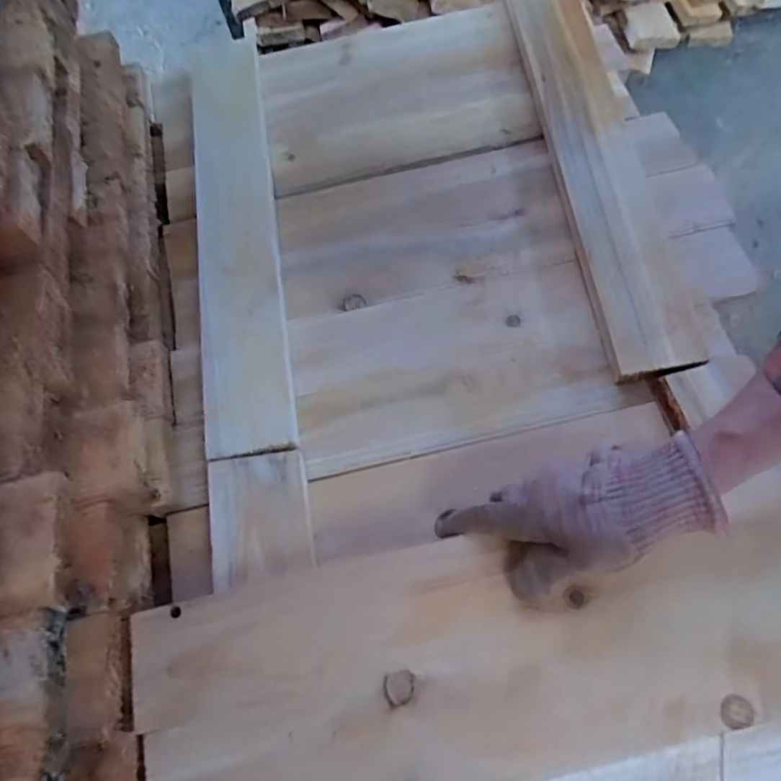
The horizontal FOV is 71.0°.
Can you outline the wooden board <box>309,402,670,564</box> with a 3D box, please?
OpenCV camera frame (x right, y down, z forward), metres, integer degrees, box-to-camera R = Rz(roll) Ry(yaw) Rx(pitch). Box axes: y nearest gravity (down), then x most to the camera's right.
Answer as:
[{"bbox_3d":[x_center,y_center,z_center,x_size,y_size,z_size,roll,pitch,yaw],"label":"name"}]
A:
[{"bbox_3d":[0.075,0.066,0.423,0.274,0.015,0.063,-13,64,-3],"label":"wooden board"}]

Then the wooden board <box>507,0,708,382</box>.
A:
[{"bbox_3d":[0.197,-0.246,0.535,0.083,0.027,0.502,-6,69,-4],"label":"wooden board"}]

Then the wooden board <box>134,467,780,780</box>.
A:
[{"bbox_3d":[0.086,0.161,0.347,0.487,0.014,0.147,-10,64,0],"label":"wooden board"}]

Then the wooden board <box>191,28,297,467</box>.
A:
[{"bbox_3d":[-0.151,-0.175,0.532,0.074,0.013,0.498,-11,64,-1],"label":"wooden board"}]

